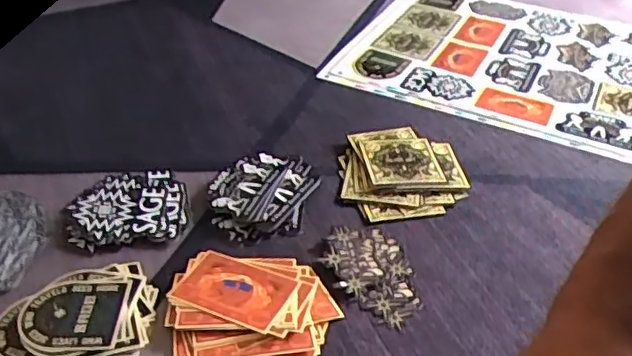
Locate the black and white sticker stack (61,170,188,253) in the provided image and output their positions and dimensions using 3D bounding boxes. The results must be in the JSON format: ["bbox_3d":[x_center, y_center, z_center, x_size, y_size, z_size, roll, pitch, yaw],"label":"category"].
[{"bbox_3d":[-0.157,0.022,0.514,0.096,0.008,0.084,-9,39,-14],"label":"black and white sticker stack"}]

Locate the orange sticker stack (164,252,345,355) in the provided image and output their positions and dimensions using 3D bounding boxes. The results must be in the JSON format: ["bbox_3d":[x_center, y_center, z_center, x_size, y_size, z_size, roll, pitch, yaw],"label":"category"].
[{"bbox_3d":[-0.045,0.090,0.434,0.113,0.009,0.092,2,38,0],"label":"orange sticker stack"}]

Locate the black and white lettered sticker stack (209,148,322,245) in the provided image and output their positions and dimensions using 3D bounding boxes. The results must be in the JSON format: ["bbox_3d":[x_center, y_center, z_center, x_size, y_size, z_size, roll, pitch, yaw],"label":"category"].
[{"bbox_3d":[-0.044,0.009,0.536,0.081,0.009,0.111,14,39,14],"label":"black and white lettered sticker stack"}]

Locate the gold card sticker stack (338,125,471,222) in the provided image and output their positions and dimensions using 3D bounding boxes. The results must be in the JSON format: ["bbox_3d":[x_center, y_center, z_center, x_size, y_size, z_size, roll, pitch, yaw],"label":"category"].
[{"bbox_3d":[0.078,-0.009,0.570,0.109,0.010,0.117,-2,38,-6],"label":"gold card sticker stack"}]

